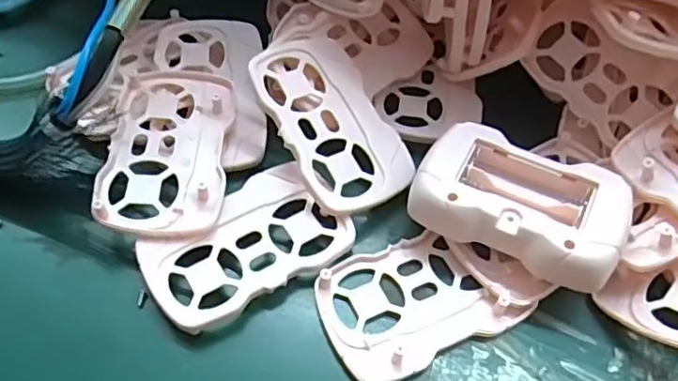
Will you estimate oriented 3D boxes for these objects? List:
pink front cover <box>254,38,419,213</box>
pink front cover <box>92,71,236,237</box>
[{"bbox_3d":[-0.004,-0.032,0.284,0.052,0.007,0.087,-24,76,-27],"label":"pink front cover"},{"bbox_3d":[-0.078,-0.020,0.282,0.054,0.011,0.089,4,56,0],"label":"pink front cover"}]

